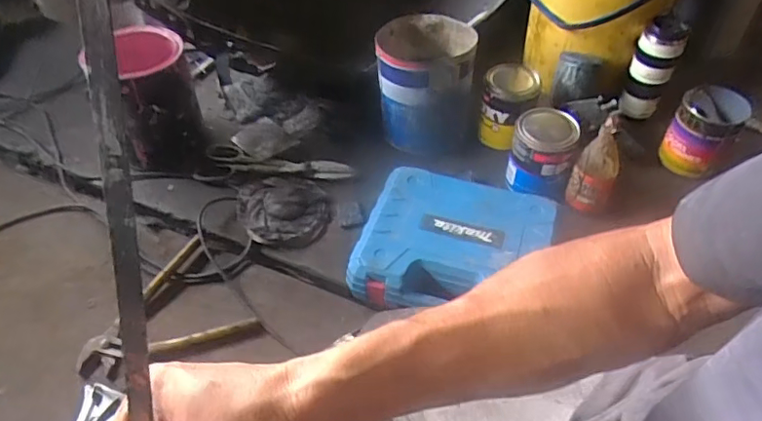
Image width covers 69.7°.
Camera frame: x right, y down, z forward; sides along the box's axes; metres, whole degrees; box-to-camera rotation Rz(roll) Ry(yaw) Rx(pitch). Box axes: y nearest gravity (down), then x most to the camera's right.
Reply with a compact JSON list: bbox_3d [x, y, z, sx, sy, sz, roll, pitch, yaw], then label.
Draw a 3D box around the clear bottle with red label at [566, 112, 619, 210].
[{"bbox_3d":[0.341,-0.064,0.863,0.051,0.167,0.055,0,52,0],"label":"clear bottle with red label"}]

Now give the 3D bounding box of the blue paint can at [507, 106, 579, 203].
[{"bbox_3d":[0.273,-0.097,0.931,0.101,0.107,0.107,11,52,10],"label":"blue paint can"}]

